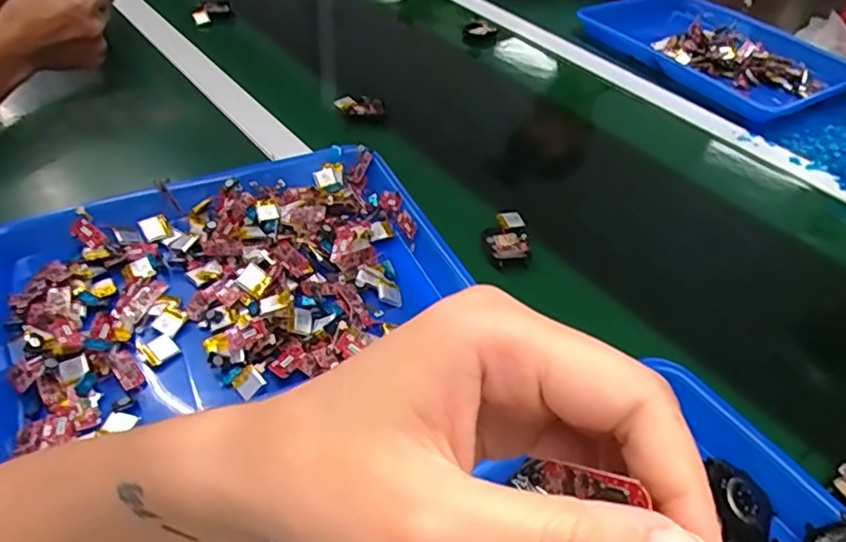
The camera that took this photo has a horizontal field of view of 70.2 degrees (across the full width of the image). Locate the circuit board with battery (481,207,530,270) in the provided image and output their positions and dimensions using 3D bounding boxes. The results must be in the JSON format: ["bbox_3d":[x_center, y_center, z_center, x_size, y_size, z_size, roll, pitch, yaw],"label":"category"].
[{"bbox_3d":[0.071,-0.028,0.512,0.039,0.015,0.061,4,44,-1],"label":"circuit board with battery"}]

